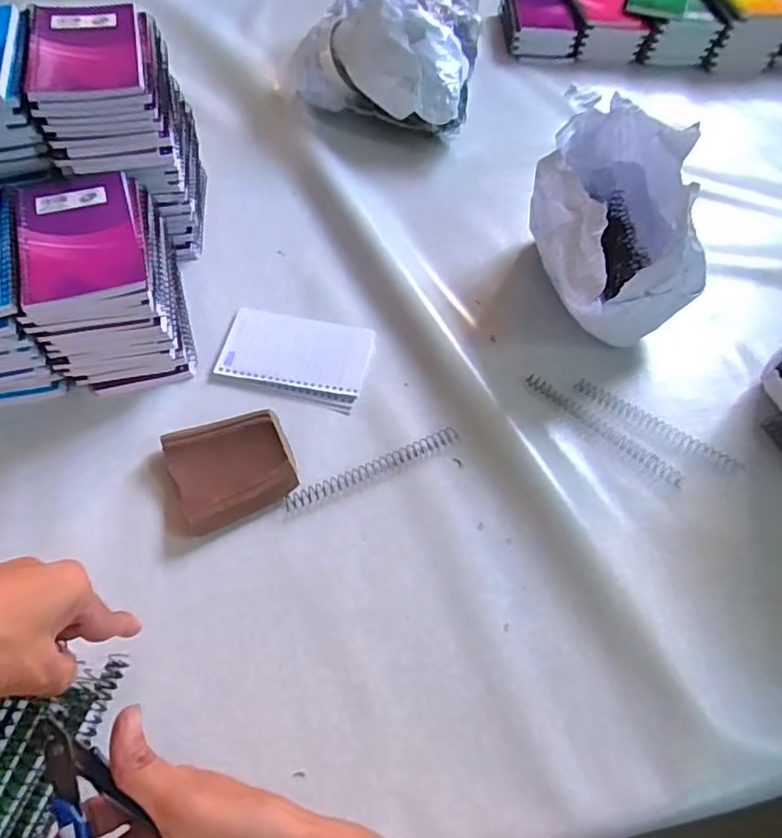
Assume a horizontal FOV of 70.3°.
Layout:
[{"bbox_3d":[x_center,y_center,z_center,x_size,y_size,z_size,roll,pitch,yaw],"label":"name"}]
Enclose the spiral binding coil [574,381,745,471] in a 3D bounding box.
[{"bbox_3d":[0.230,0.004,0.480,0.146,0.008,0.018,31,62,14],"label":"spiral binding coil"}]

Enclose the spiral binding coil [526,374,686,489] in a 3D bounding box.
[{"bbox_3d":[0.183,0.007,0.479,0.151,0.009,0.015,37,64,18],"label":"spiral binding coil"}]

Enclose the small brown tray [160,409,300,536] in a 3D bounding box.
[{"bbox_3d":[-0.122,0.037,0.436,0.088,0.022,0.084,-23,63,-17],"label":"small brown tray"}]

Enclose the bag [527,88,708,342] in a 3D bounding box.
[{"bbox_3d":[0.200,-0.181,0.514,0.135,0.141,0.209,-6,59,-7],"label":"bag"}]

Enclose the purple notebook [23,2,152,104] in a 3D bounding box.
[{"bbox_3d":[-0.243,-0.298,0.444,0.081,0.014,0.125,-12,60,-13],"label":"purple notebook"}]

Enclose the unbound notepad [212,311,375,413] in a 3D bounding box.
[{"bbox_3d":[-0.086,-0.059,0.504,0.130,0.006,0.090,14,59,5],"label":"unbound notepad"}]

